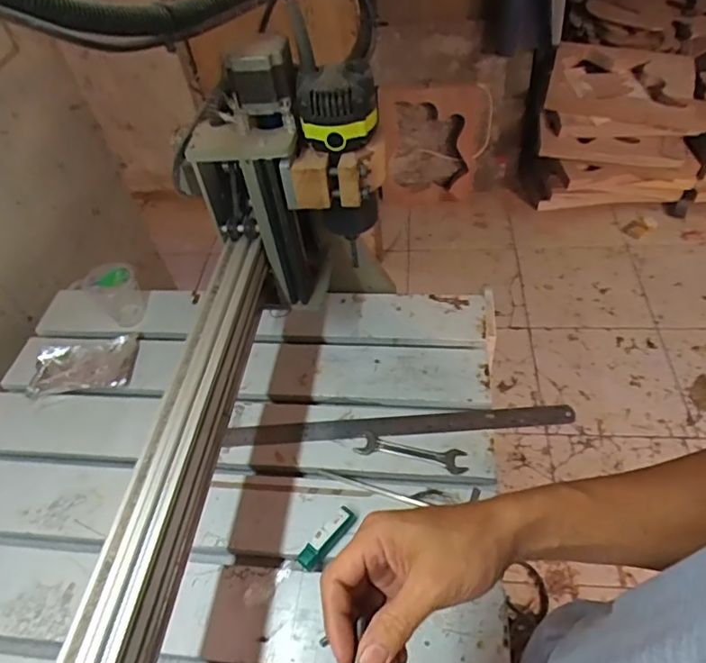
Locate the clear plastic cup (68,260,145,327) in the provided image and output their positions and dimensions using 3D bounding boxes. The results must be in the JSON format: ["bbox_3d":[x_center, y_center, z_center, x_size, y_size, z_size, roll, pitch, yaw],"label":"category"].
[{"bbox_3d":[-0.360,-0.054,0.828,0.066,0.097,0.066,-3,48,3],"label":"clear plastic cup"}]

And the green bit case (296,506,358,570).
[{"bbox_3d":[-0.029,0.222,0.595,0.024,0.020,0.075,28,57,28],"label":"green bit case"}]

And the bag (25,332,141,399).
[{"bbox_3d":[-0.384,0.047,0.789,0.139,0.021,0.103,-6,47,1],"label":"bag"}]

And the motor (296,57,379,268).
[{"bbox_3d":[-0.011,-0.167,0.575,0.076,0.195,0.074,-3,48,3],"label":"motor"}]

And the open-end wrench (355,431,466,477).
[{"bbox_3d":[0.069,0.145,0.662,0.133,0.004,0.030,9,49,14],"label":"open-end wrench"}]

